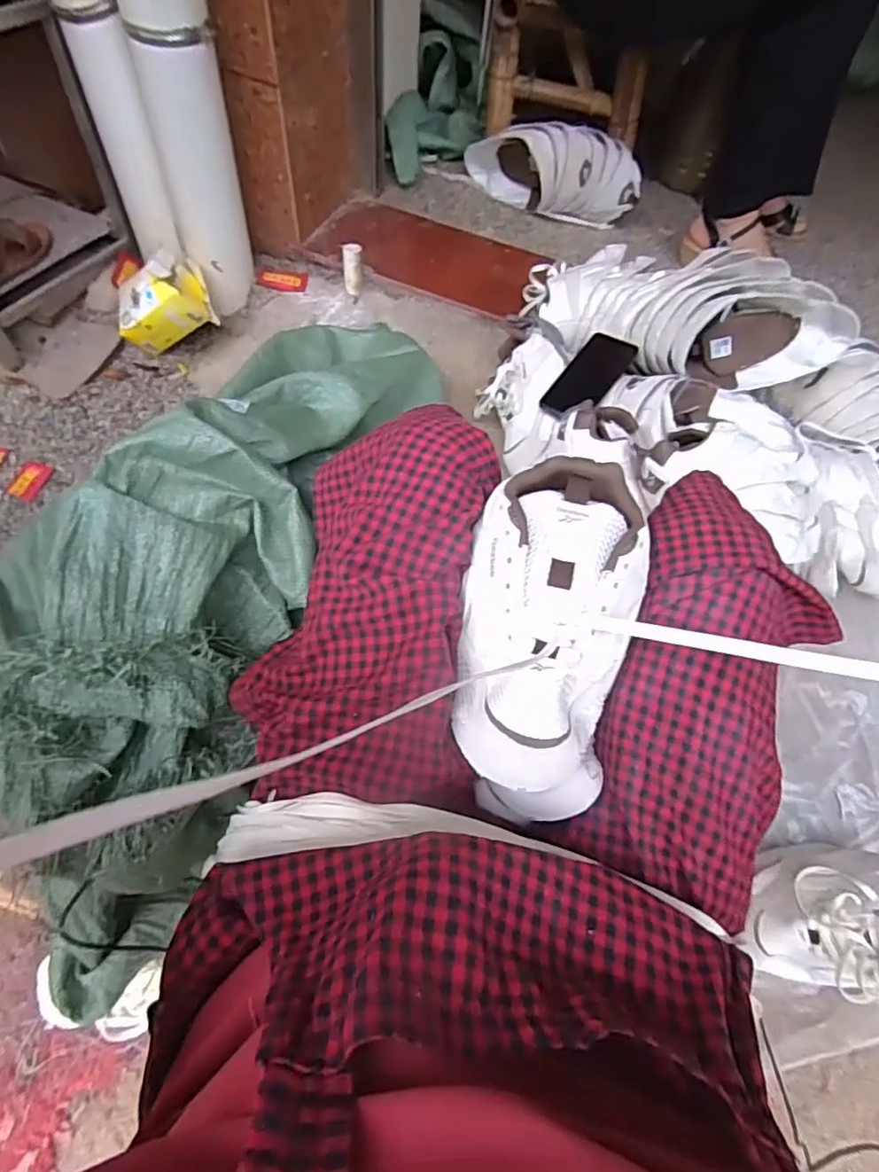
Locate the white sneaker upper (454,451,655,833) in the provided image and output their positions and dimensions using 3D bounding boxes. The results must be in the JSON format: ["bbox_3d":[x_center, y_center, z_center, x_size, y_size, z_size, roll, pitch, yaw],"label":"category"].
[{"bbox_3d":[0.074,0.035,0.391,0.121,0.069,0.250,10,86,2],"label":"white sneaker upper"}]

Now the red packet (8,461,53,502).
[{"bbox_3d":[-0.659,-0.169,0.937,0.042,0.009,0.069,14,61,2],"label":"red packet"}]

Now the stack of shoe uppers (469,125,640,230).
[{"bbox_3d":[0.207,-0.797,1.132,0.353,0.148,0.109,22,69,9],"label":"stack of shoe uppers"}]

